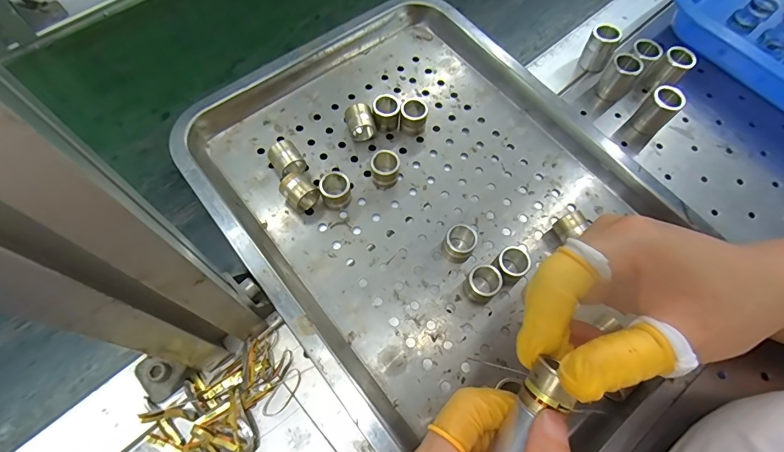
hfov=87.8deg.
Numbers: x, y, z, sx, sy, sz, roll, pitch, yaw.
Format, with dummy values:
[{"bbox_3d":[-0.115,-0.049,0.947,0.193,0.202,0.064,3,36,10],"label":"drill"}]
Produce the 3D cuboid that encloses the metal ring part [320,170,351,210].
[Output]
[{"bbox_3d":[-0.038,-0.023,0.277,0.020,0.023,0.017,-19,65,-10],"label":"metal ring part"}]

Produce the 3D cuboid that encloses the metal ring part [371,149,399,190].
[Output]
[{"bbox_3d":[-0.004,-0.041,0.286,0.018,0.023,0.023,7,64,3],"label":"metal ring part"}]

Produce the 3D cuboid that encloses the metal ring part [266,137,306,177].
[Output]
[{"bbox_3d":[-0.075,-0.046,0.289,0.020,0.016,0.023,-34,69,-16],"label":"metal ring part"}]

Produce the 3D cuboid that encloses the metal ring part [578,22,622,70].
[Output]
[{"bbox_3d":[0.174,-0.149,0.342,0.022,0.036,0.019,27,66,12],"label":"metal ring part"}]

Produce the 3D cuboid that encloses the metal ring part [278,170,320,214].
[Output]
[{"bbox_3d":[-0.063,-0.022,0.279,0.020,0.016,0.025,-37,70,-18],"label":"metal ring part"}]

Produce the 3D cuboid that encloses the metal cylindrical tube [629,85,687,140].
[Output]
[{"bbox_3d":[0.205,-0.089,0.315,0.022,0.033,0.022,0,63,-1],"label":"metal cylindrical tube"}]

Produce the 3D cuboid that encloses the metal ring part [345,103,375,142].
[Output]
[{"bbox_3d":[-0.023,-0.075,0.302,0.019,0.018,0.024,-16,65,-9],"label":"metal ring part"}]

